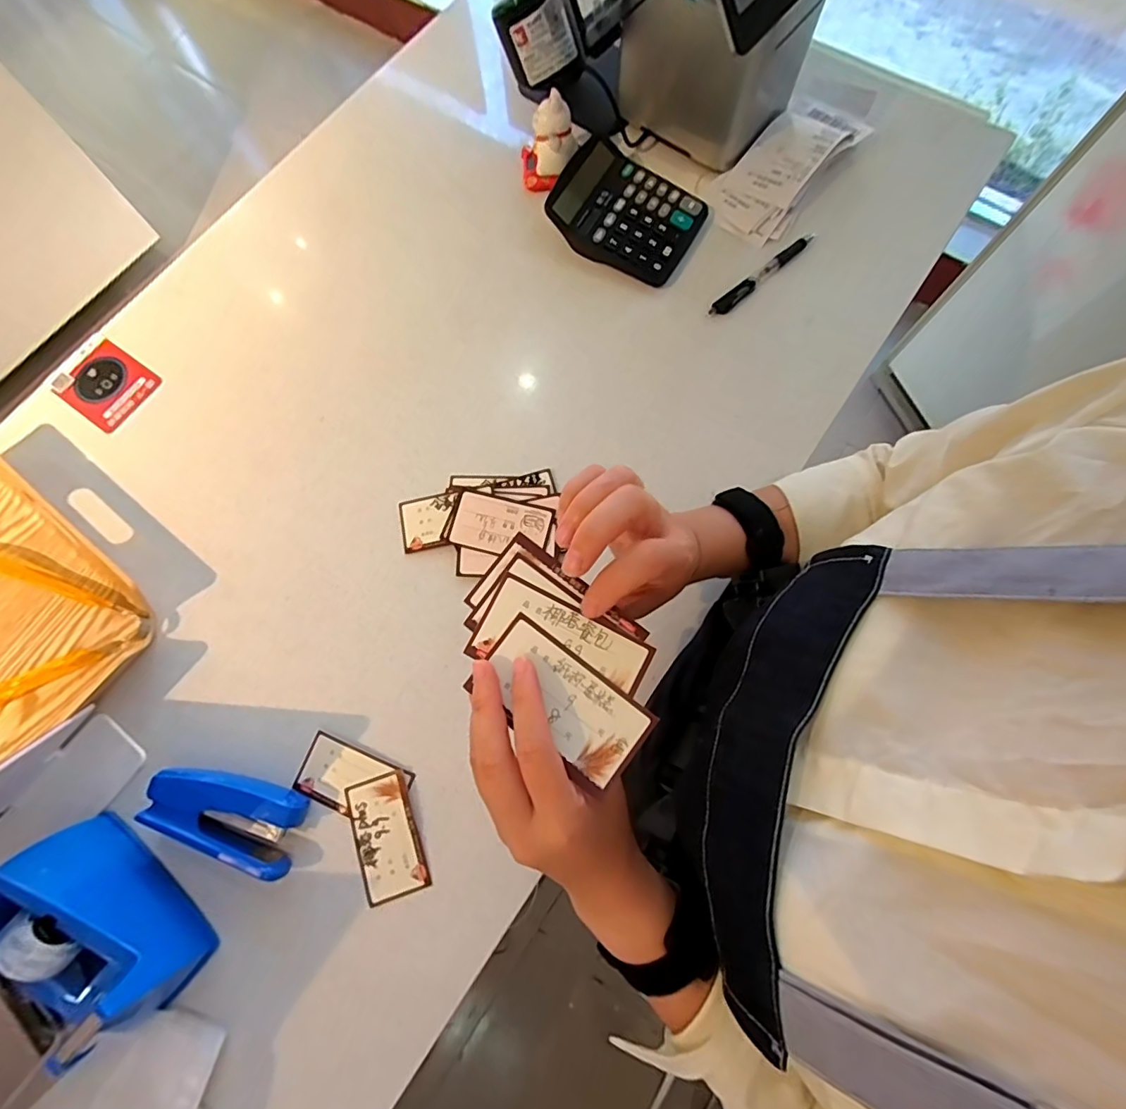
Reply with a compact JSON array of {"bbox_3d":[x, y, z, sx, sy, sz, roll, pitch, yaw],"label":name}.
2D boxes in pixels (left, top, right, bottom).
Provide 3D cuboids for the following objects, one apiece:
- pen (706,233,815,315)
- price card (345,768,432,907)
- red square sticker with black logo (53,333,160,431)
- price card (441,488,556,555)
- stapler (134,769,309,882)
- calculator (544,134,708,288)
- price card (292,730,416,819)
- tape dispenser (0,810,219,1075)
[{"bbox_3d":[0.206,-0.288,0.526,0.141,0.013,0.016,-39,76,-8],"label":"pen"},{"bbox_3d":[-0.138,0.220,0.405,0.049,0.005,0.088,-19,74,-3],"label":"price card"},{"bbox_3d":[-0.468,-0.176,0.526,0.104,0.004,0.074,34,77,10],"label":"red square sticker with black logo"},{"bbox_3d":[-0.058,-0.027,0.461,0.091,0.005,0.053,15,79,6],"label":"price card"},{"bbox_3d":[-0.259,0.199,0.397,0.118,0.028,0.051,17,76,7],"label":"stapler"},{"bbox_3d":[0.067,-0.357,0.532,0.143,0.036,0.113,27,77,9],"label":"calculator"},{"bbox_3d":[-0.170,0.182,0.414,0.087,0.005,0.049,22,76,8],"label":"price card"},{"bbox_3d":[-0.329,0.260,0.353,0.144,0.087,0.066,42,80,12],"label":"tape dispenser"}]

